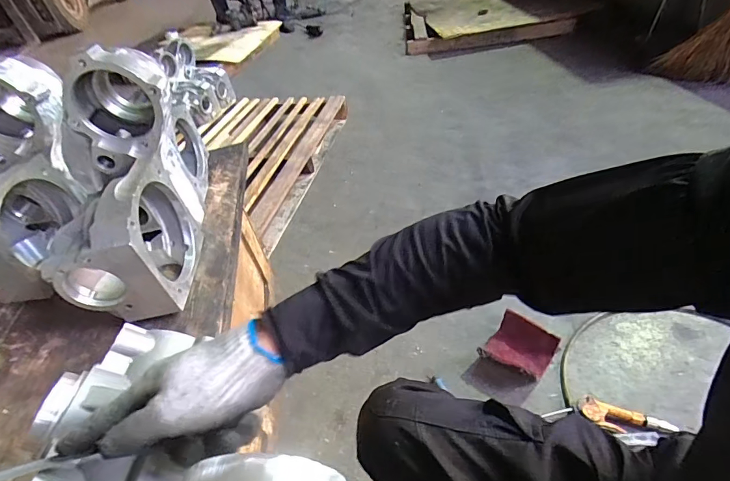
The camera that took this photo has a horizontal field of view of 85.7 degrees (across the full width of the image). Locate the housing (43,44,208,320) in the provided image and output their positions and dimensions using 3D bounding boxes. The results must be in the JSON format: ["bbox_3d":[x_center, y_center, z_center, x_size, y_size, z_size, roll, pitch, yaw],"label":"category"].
[{"bbox_3d":[-0.398,-0.128,0.668,0.219,0.311,0.456,-17,43,-7],"label":"housing"}]

